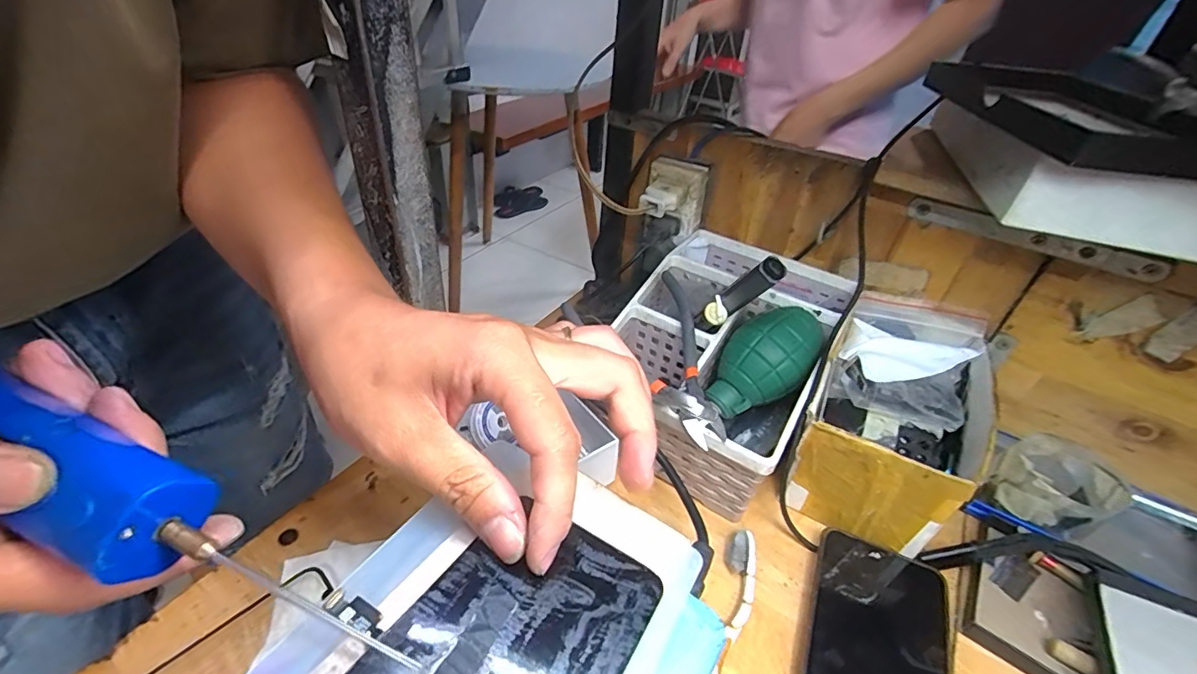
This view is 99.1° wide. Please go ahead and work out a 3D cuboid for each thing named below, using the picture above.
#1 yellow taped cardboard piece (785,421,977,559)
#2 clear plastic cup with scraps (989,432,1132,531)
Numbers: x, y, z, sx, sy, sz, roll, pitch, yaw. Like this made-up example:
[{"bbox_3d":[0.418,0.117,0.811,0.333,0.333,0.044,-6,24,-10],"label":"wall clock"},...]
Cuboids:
[{"bbox_3d":[0.170,0.102,0.329,0.087,0.089,0.010,25,42,24],"label":"yellow taped cardboard piece"},{"bbox_3d":[0.330,0.107,0.370,0.064,0.038,0.064,3,38,-3],"label":"clear plastic cup with scraps"}]

